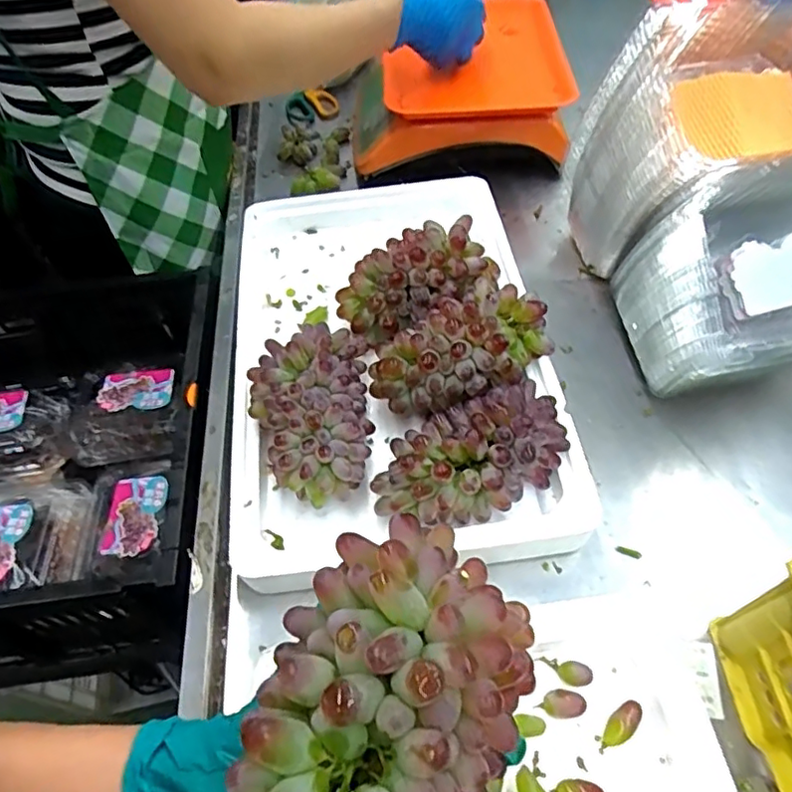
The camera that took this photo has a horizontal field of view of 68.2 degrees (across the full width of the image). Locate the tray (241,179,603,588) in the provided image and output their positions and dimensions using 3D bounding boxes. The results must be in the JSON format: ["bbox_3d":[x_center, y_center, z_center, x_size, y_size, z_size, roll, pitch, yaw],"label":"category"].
[{"bbox_3d":[-0.012,-0.067,0.582,0.295,0.100,0.466,-8,55,-3],"label":"tray"}]

